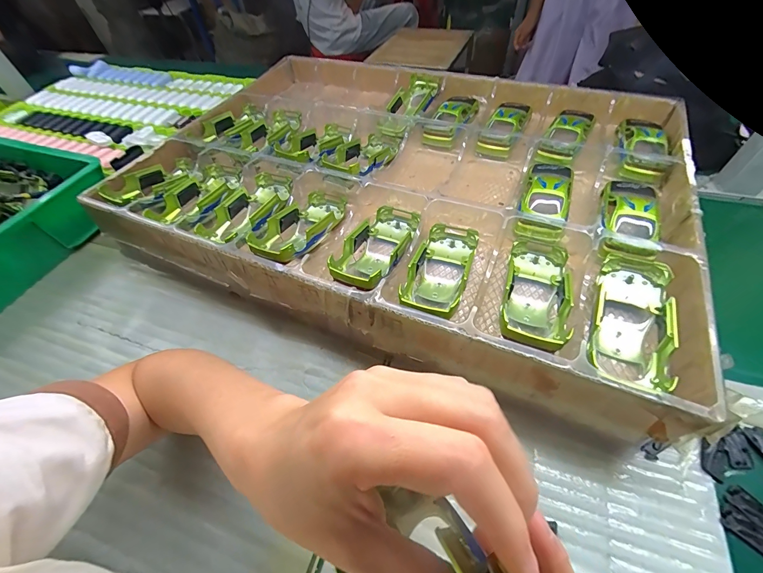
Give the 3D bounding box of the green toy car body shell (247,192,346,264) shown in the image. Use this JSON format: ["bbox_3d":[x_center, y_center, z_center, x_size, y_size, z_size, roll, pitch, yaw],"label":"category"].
[{"bbox_3d":[-0.090,-0.064,0.373,0.062,0.035,0.138,12,39,13],"label":"green toy car body shell"}]

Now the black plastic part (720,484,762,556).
[{"bbox_3d":[0.278,0.176,0.247,0.037,0.004,0.033,-38,56,-24],"label":"black plastic part"}]

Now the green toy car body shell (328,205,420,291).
[{"bbox_3d":[-0.004,-0.038,0.347,0.059,0.038,0.136,15,41,15],"label":"green toy car body shell"}]

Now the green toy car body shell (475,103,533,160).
[{"bbox_3d":[0.180,-0.228,0.478,0.047,0.045,0.113,22,58,20],"label":"green toy car body shell"}]

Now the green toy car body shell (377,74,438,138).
[{"bbox_3d":[0.043,-0.285,0.521,0.063,0.036,0.133,18,56,17],"label":"green toy car body shell"}]

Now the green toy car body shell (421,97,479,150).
[{"bbox_3d":[0.109,-0.254,0.501,0.053,0.040,0.118,22,58,20],"label":"green toy car body shell"}]

